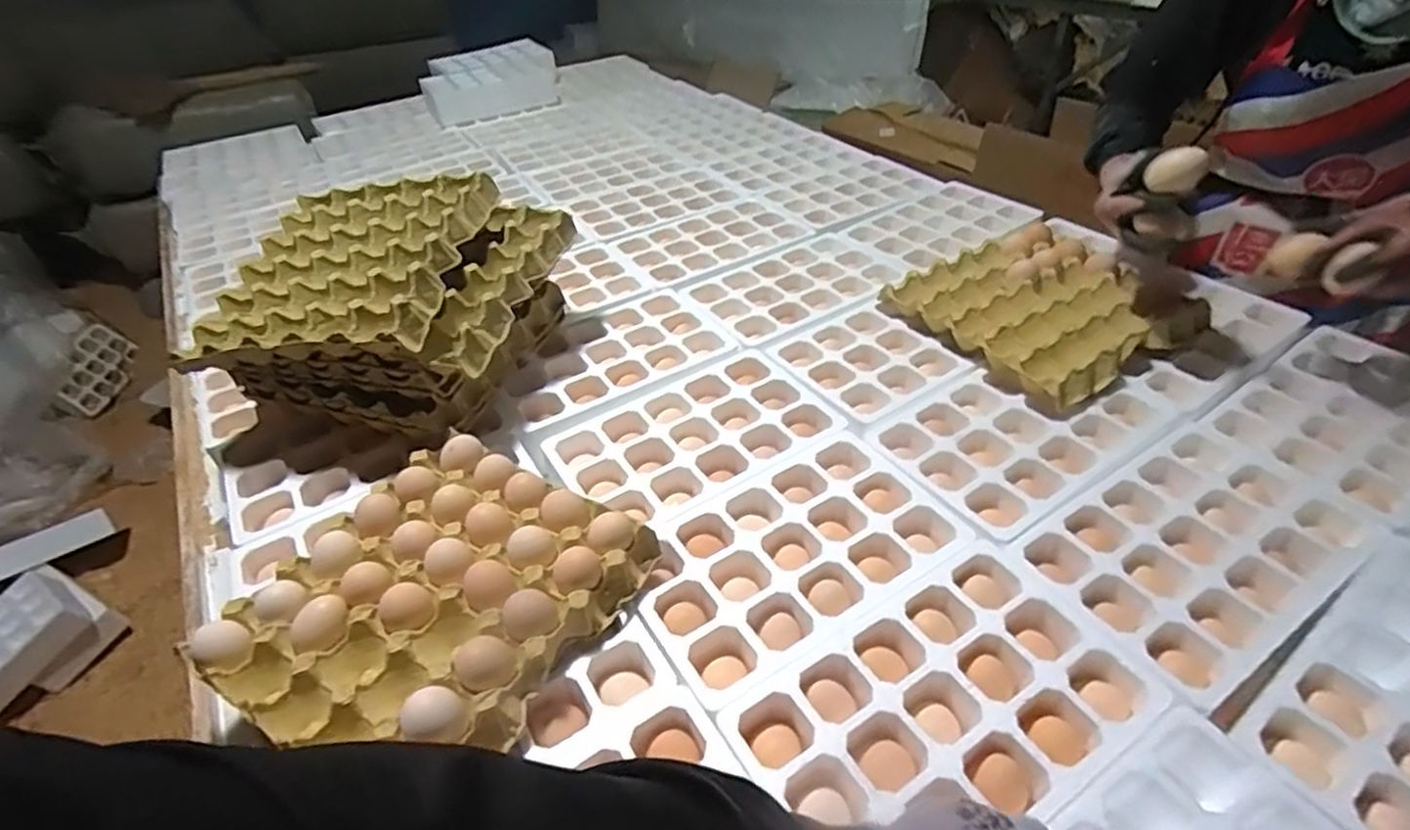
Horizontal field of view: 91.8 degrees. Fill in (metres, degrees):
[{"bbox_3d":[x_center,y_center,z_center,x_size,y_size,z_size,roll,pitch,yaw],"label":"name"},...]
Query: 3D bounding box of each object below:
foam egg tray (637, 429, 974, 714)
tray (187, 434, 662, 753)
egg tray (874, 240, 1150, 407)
[{"bbox_3d":[0.081,0.132,0.635,0.294,0.048,0.181,-26,45,-23],"label":"foam egg tray"},{"bbox_3d":[-0.235,0.149,0.581,0.293,0.048,0.288,20,47,26],"label":"tray"},{"bbox_3d":[0.423,-0.132,0.869,0.279,0.056,0.282,-23,44,-20],"label":"egg tray"}]

